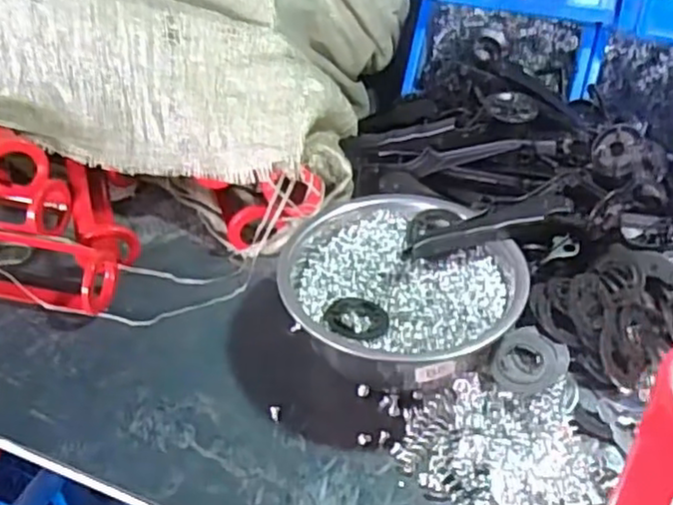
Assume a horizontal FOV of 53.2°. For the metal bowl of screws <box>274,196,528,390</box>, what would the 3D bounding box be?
[{"bbox_3d":[0.047,0.027,0.544,0.177,0.084,0.183,2,41,-2],"label":"metal bowl of screws"}]

